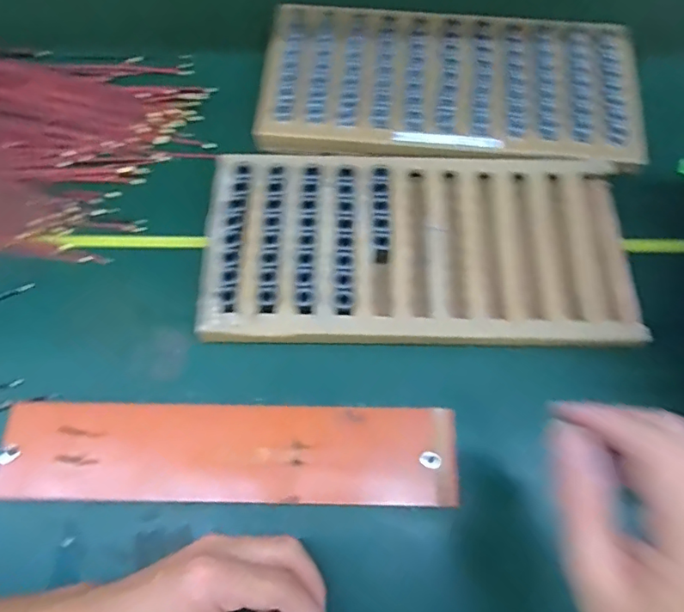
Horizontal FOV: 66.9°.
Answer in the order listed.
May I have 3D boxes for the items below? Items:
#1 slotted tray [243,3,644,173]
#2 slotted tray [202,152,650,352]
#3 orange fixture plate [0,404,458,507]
[{"bbox_3d":[0.105,-0.215,0.516,0.361,0.026,0.182,4,68,2],"label":"slotted tray"},{"bbox_3d":[0.064,-0.050,0.449,0.357,0.033,0.167,1,68,1],"label":"slotted tray"},{"bbox_3d":[-0.087,0.114,0.398,0.342,0.007,0.070,1,72,1],"label":"orange fixture plate"}]

